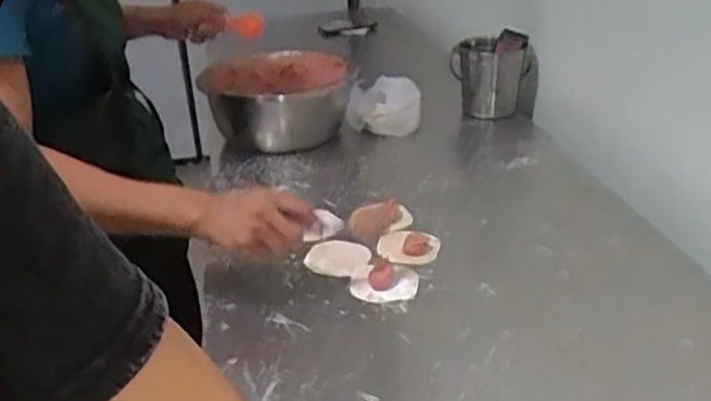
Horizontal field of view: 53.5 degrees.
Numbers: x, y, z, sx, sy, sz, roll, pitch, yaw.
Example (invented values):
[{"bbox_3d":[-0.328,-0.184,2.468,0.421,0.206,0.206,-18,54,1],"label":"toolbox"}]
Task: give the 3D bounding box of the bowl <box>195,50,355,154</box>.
[{"bbox_3d":[-0.144,-0.178,1.328,0.285,0.172,0.277,-3,26,2],"label":"bowl"}]

